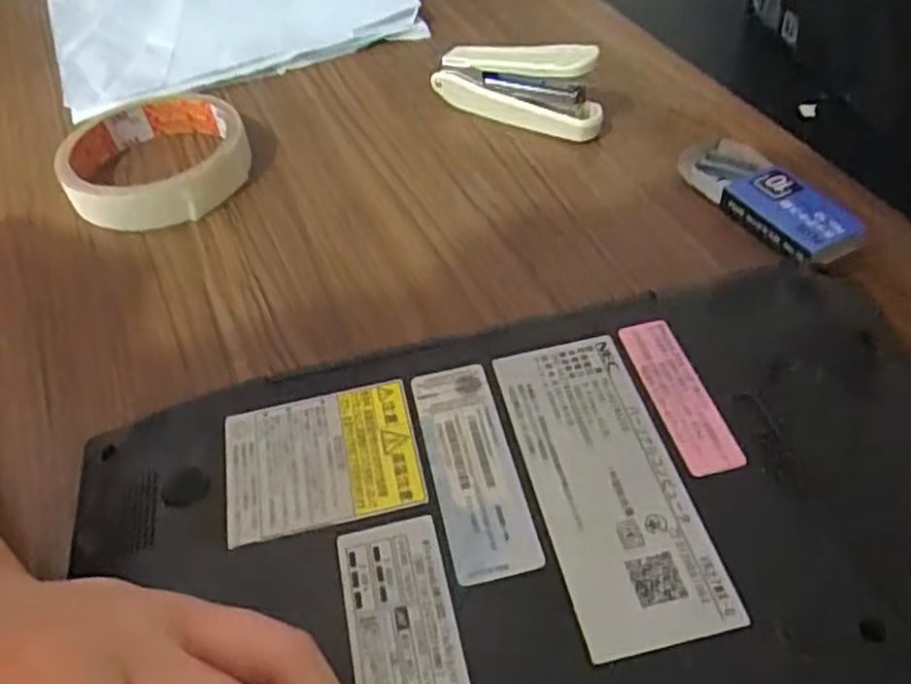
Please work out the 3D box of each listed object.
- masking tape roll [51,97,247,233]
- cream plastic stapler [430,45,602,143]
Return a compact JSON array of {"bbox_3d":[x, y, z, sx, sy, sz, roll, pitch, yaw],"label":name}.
[{"bbox_3d":[-0.150,-0.095,0.379,0.088,0.021,0.098,-20,50,-12],"label":"masking tape roll"},{"bbox_3d":[0.030,-0.131,0.378,0.093,0.047,0.015,28,57,26],"label":"cream plastic stapler"}]

